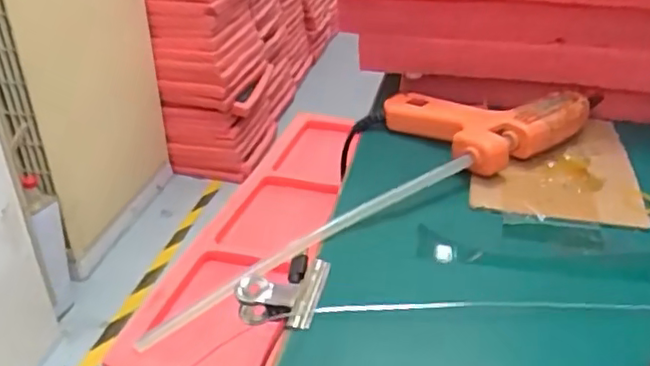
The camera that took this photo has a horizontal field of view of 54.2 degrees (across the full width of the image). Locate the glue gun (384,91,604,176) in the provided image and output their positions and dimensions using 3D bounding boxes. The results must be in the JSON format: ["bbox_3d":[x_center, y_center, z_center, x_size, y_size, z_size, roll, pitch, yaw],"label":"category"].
[{"bbox_3d":[0.124,-0.051,0.461,0.135,0.030,0.103,-20,35,-26],"label":"glue gun"}]

